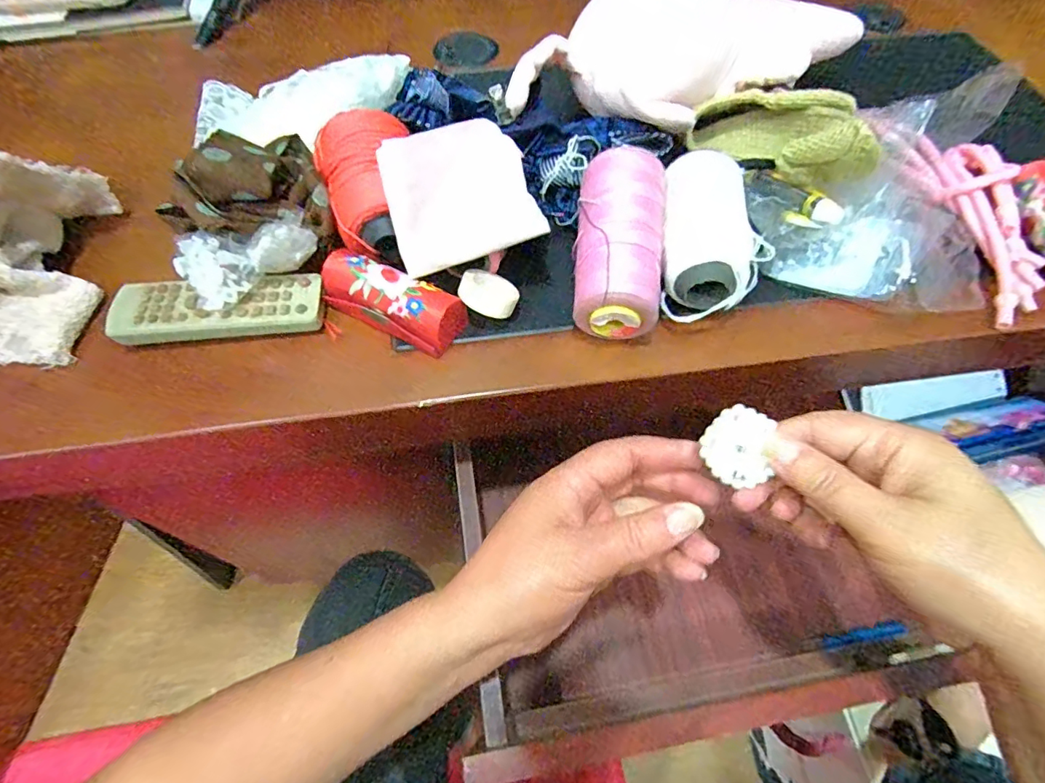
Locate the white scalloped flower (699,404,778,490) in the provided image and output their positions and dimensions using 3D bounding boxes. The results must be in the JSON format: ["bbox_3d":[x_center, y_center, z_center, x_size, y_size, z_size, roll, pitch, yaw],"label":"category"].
[{"bbox_3d":[0.108,0.027,0.253,0.033,0.004,0.038,24,93,11],"label":"white scalloped flower"}]

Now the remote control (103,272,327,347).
[{"bbox_3d":[-0.184,-0.051,0.306,0.119,0.013,0.039,-5,59,-3],"label":"remote control"}]

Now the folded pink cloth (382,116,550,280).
[{"bbox_3d":[-0.035,-0.114,0.294,0.086,0.015,0.072,-22,101,-18],"label":"folded pink cloth"}]

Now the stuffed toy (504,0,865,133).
[{"bbox_3d":[0.127,-0.255,0.371,0.263,0.070,0.115,-29,63,-16],"label":"stuffed toy"}]

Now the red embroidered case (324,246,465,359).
[{"bbox_3d":[-0.079,-0.054,0.306,0.089,0.030,0.031,24,62,14],"label":"red embroidered case"}]

